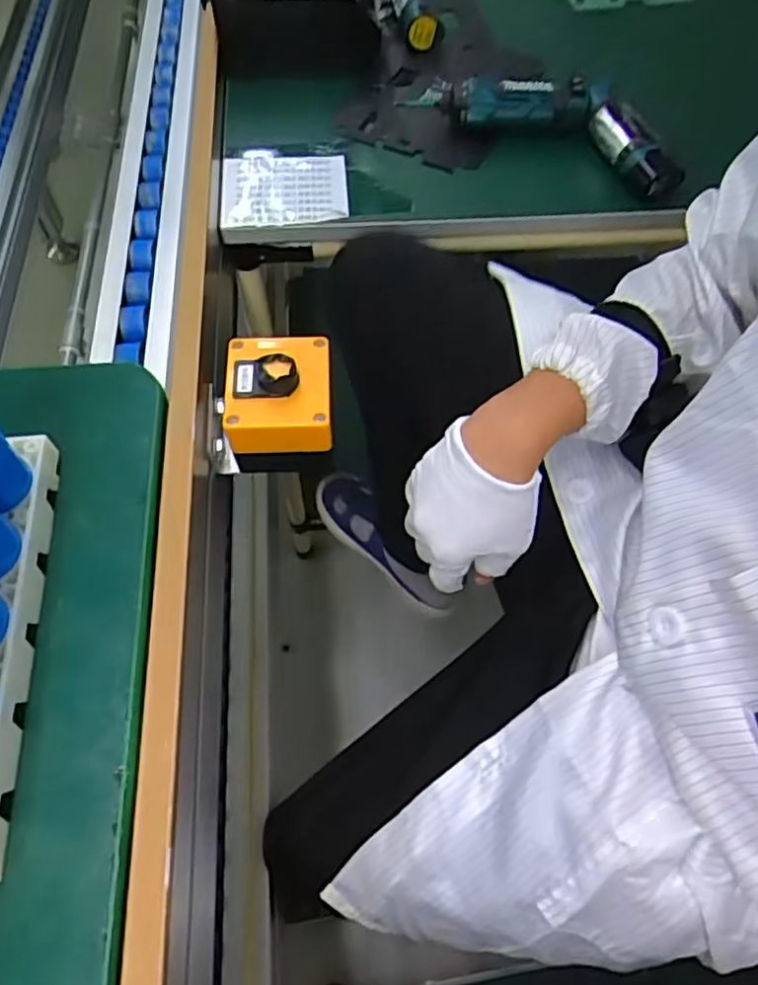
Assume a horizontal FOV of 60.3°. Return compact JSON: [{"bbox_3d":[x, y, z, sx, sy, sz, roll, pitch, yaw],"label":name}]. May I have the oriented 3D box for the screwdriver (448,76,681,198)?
[{"bbox_3d":[0.179,-0.347,0.607,0.218,0.035,0.081,25,63,12],"label":"screwdriver"}]

